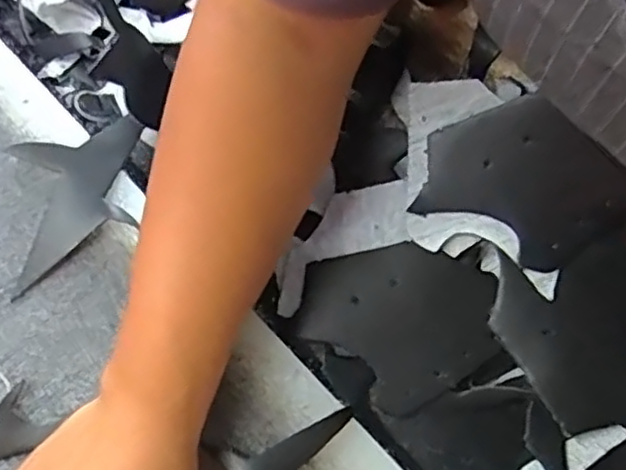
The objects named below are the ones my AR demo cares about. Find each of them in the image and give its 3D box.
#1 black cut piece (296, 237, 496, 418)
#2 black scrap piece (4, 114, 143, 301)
[{"bbox_3d":[0.053,0.046,0.405,0.109,0.013,0.097,42,79,12],"label":"black cut piece"},{"bbox_3d":[-0.144,-0.023,0.402,0.080,0.012,0.096,-11,74,-2],"label":"black scrap piece"}]

